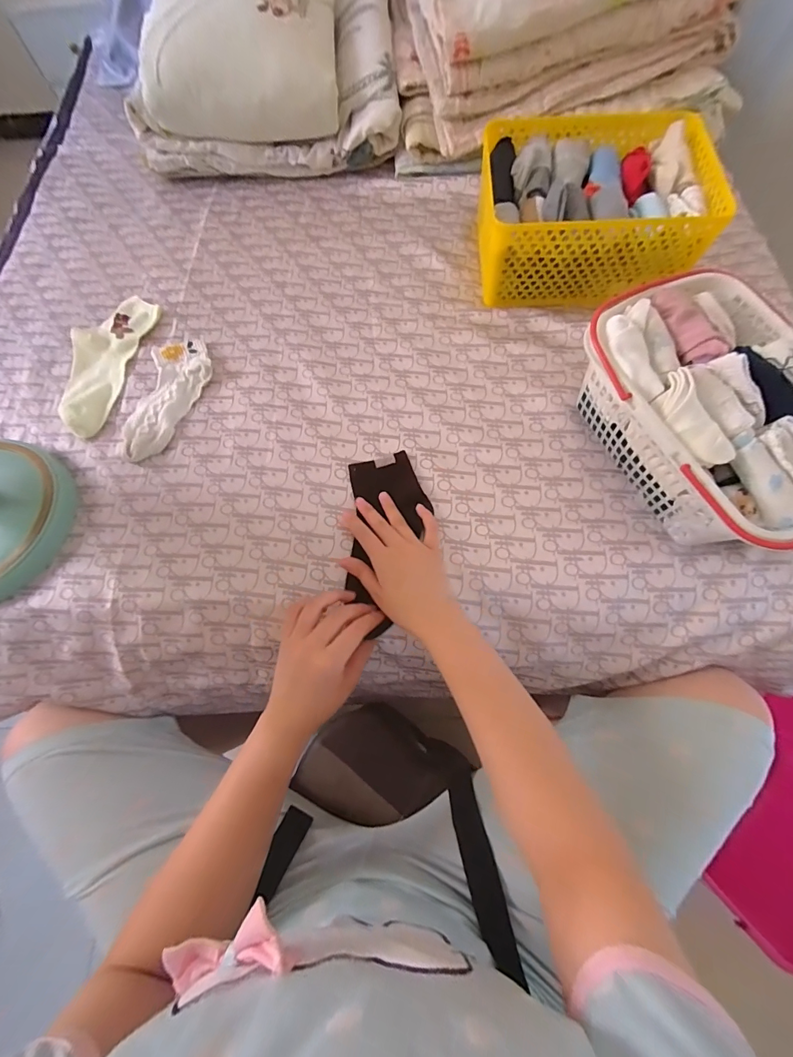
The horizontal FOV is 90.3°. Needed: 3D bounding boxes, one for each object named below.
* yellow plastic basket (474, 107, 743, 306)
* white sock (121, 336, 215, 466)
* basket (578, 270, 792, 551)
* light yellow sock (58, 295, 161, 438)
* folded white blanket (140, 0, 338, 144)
[{"bbox_3d":[0.257,-0.435,0.541,0.270,0.108,0.217,0,72,2],"label":"yellow plastic basket"},{"bbox_3d":[-0.309,-0.177,0.527,0.083,0.013,0.193,17,73,7],"label":"white sock"},{"bbox_3d":[0.327,-0.112,0.420,0.185,0.123,0.278,-22,70,-4],"label":"basket"},{"bbox_3d":[-0.409,-0.234,0.547,0.081,0.023,0.223,12,73,6],"label":"light yellow sock"},{"bbox_3d":[-0.237,-0.750,0.611,0.282,0.117,0.243,-4,70,2],"label":"folded white blanket"}]

